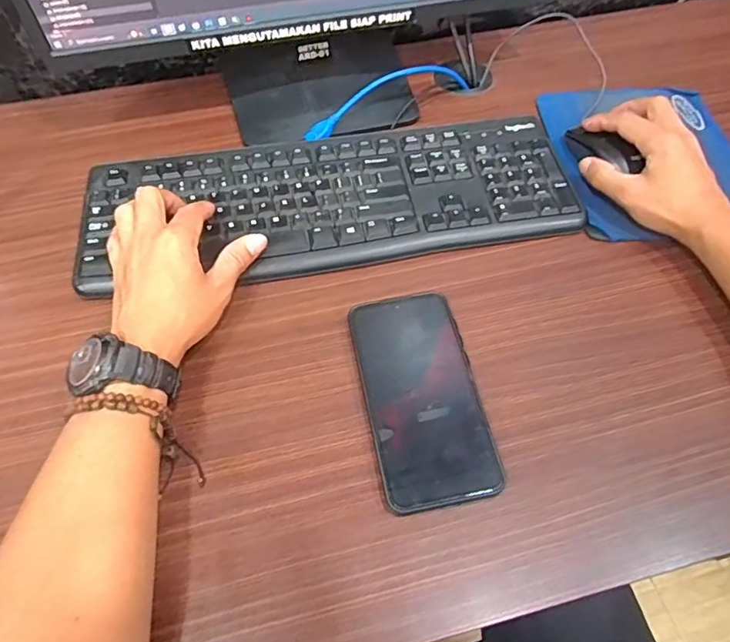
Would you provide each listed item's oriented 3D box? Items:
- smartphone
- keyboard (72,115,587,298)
[{"bbox_3d":[0.040,0.051,0.383,0.080,0.007,0.157,-12,61,-2],"label":"smartphone"},{"bbox_3d":[-0.032,-0.114,0.485,0.430,0.015,0.157,-6,58,-3],"label":"keyboard"}]

